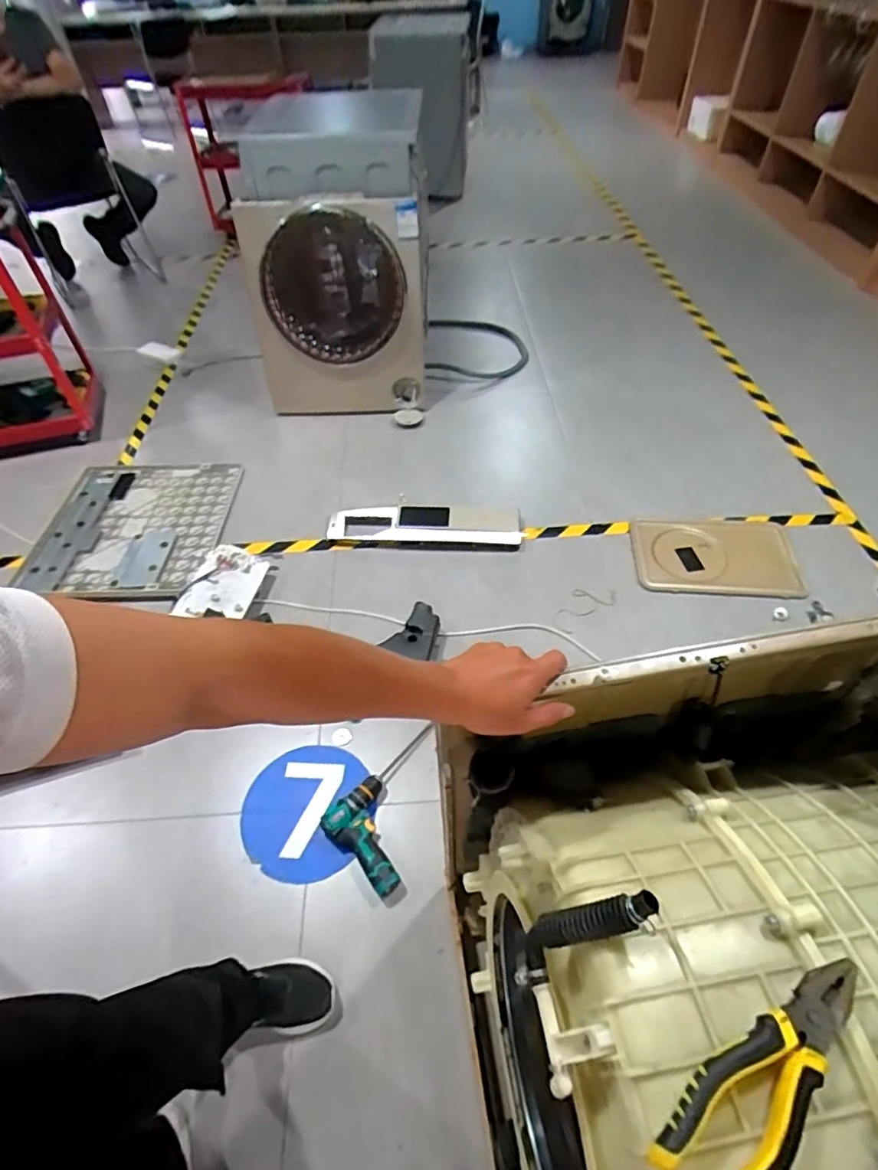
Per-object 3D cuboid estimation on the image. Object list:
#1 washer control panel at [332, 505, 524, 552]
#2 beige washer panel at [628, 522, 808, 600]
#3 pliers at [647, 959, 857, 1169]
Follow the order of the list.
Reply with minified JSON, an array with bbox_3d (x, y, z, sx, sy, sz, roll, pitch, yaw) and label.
[{"bbox_3d":[-0.047,-0.189,1.768,0.598,0.080,0.148,5,53,9],"label":"washer control panel"},{"bbox_3d":[0.806,-0.080,1.675,0.455,0.029,0.274,1,52,6],"label":"beige washer panel"},{"bbox_3d":[0.217,0.319,0.374,0.188,0.019,0.057,-34,57,-23],"label":"pliers"}]

